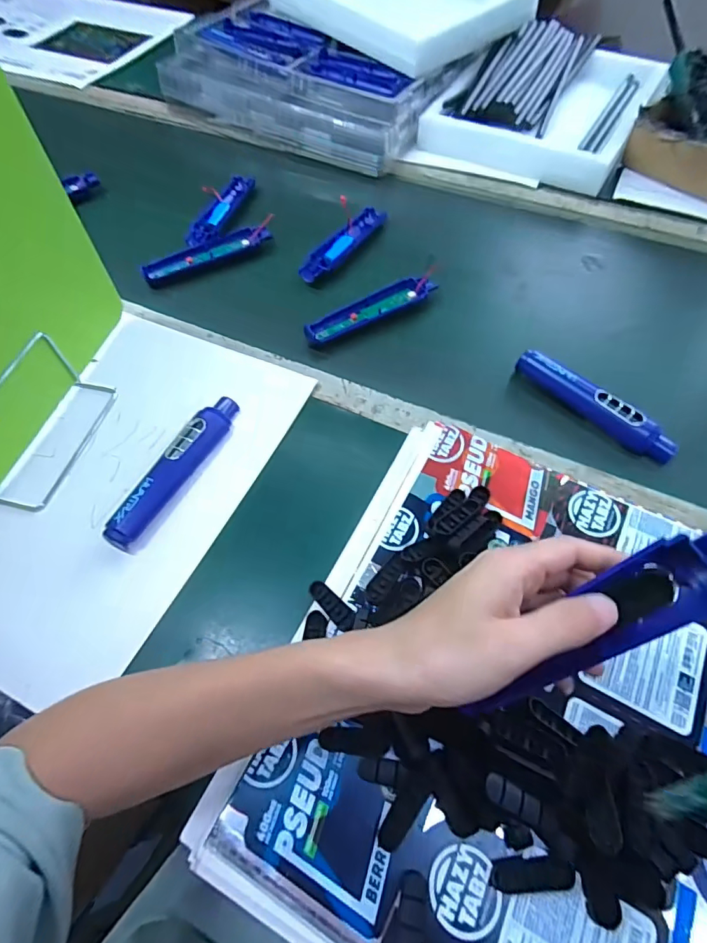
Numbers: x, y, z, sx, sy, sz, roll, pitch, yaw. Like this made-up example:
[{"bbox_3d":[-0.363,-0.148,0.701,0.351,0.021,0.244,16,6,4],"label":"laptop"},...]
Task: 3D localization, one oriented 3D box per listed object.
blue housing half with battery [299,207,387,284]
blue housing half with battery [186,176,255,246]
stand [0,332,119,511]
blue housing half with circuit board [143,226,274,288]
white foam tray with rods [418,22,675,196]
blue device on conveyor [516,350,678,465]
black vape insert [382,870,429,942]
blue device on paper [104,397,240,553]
[{"bbox_3d":[-0.013,-0.301,0.629,0.034,0.016,0.166,33,65,16],"label":"blue housing half with battery"},{"bbox_3d":[-0.187,-0.371,0.674,0.031,0.017,0.175,16,61,7],"label":"blue housing half with battery"},{"bbox_3d":[-0.293,-0.050,0.442,0.053,0.079,0.154,14,61,6],"label":"stand"},{"bbox_3d":[-0.189,-0.283,0.625,0.172,0.028,0.023,-25,64,-15],"label":"blue housing half with circuit board"},{"bbox_3d":[0.321,-0.597,0.762,0.287,0.072,0.384,31,64,15],"label":"white foam tray with rods"},{"bbox_3d":[0.243,-0.069,0.482,0.170,0.029,0.024,40,67,19],"label":"blue device on conveyor"},{"bbox_3d":[0.031,0.262,0.274,0.021,0.010,0.048,15,61,7],"label":"black vape insert"},{"bbox_3d":[-0.165,-0.006,0.444,0.034,0.028,0.173,24,63,12],"label":"blue device on paper"}]

